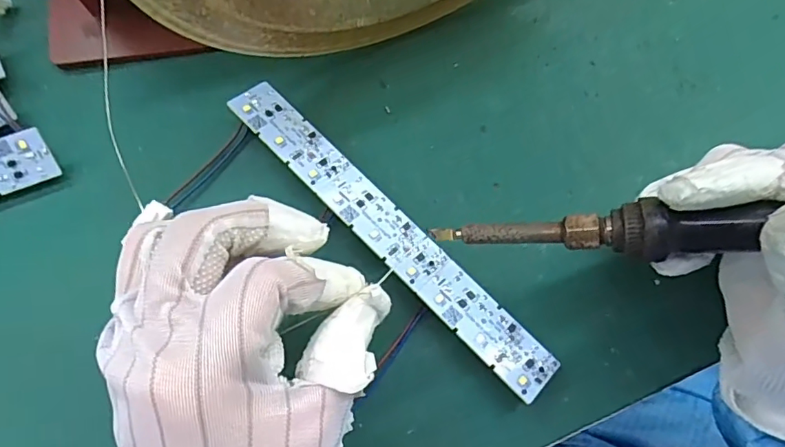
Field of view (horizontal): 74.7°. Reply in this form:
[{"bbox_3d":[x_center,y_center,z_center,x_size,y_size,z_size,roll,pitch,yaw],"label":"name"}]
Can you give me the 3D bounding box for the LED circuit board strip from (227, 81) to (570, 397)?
[{"bbox_3d":[-0.004,0.001,0.235,0.023,0.004,0.191,-39,76,-26],"label":"LED circuit board strip"}]

